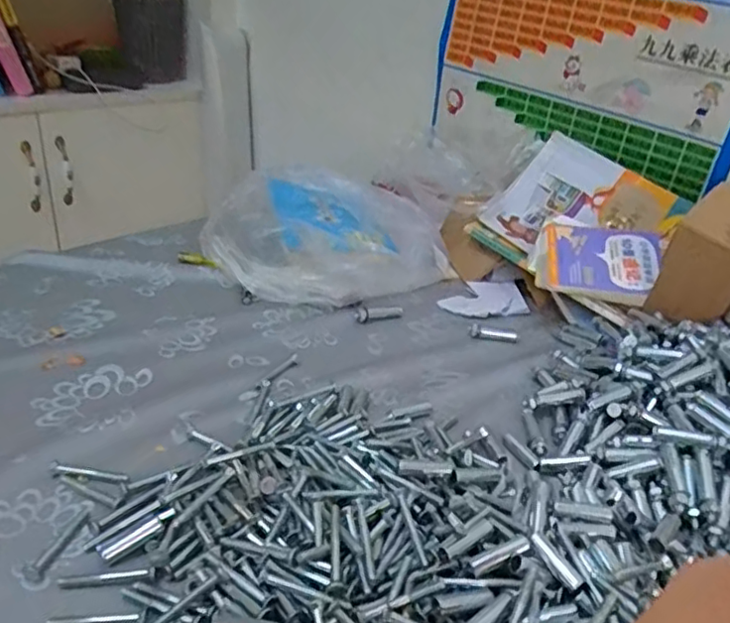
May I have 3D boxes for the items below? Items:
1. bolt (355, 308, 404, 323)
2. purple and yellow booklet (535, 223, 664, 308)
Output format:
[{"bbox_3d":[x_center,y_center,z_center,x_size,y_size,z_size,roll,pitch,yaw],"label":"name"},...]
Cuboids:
[{"bbox_3d":[0.016,0.002,0.679,0.053,0.009,0.015,-6,33,-19],"label":"bolt"},{"bbox_3d":[0.257,-0.057,0.696,0.123,0.017,0.097,11,55,12],"label":"purple and yellow booklet"}]

